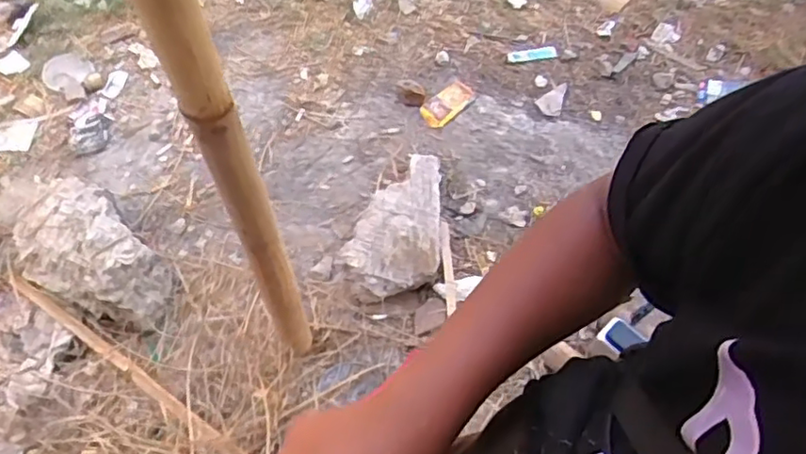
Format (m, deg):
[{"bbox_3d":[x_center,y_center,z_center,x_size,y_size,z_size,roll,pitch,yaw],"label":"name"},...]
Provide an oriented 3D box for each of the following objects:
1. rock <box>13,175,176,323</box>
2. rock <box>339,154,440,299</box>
[{"bbox_3d":[-0.492,0.034,0.970,0.299,0.098,0.155,31,59,23],"label":"rock"},{"bbox_3d":[0.011,-0.001,0.984,0.131,0.079,0.261,18,56,15],"label":"rock"}]

